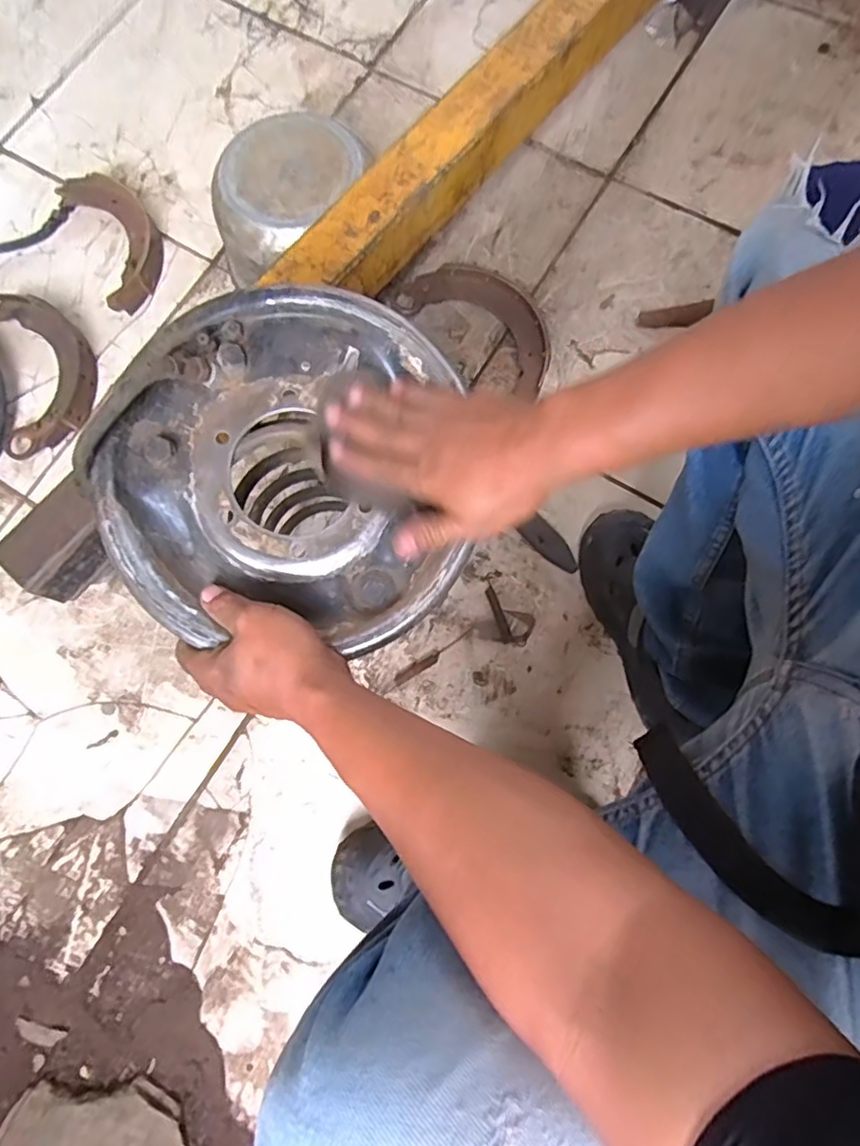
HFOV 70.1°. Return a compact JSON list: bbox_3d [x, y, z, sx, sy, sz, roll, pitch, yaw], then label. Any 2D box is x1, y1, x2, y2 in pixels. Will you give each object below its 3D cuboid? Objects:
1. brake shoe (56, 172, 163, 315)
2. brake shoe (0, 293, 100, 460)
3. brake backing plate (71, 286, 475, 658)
[{"bbox_3d":[-0.428,-0.462,0.846,0.103,0.033,0.220,-25,79,-5],"label":"brake shoe"},{"bbox_3d":[-0.497,-0.262,0.799,0.119,0.032,0.223,-11,79,-2],"label":"brake shoe"},{"bbox_3d":[-0.106,-0.079,0.426,0.248,0.079,0.244,0,78,0],"label":"brake backing plate"}]

